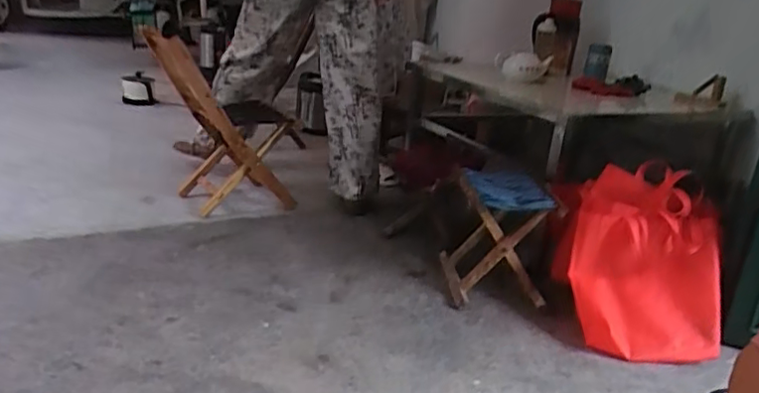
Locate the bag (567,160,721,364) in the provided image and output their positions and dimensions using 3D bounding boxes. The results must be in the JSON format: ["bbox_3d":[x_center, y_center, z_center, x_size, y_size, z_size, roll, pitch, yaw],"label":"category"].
[{"bbox_3d":[0.677,0.170,1.581,0.354,0.496,0.095,8,-20,16],"label":"bag"}]

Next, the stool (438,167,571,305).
[{"bbox_3d":[0.342,0.102,1.761,0.286,0.330,0.358,4,22,-2],"label":"stool"}]

